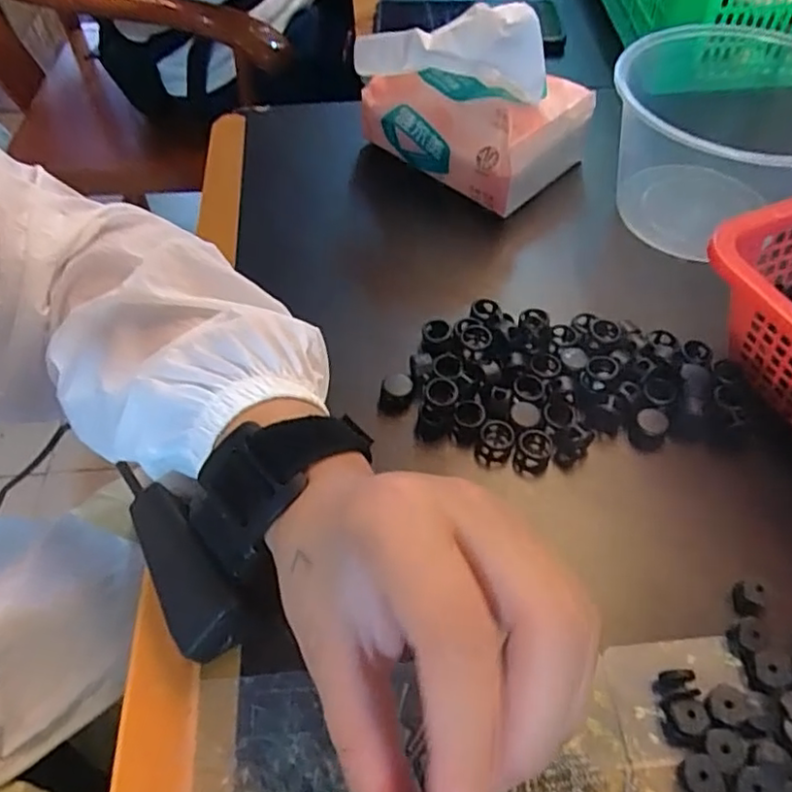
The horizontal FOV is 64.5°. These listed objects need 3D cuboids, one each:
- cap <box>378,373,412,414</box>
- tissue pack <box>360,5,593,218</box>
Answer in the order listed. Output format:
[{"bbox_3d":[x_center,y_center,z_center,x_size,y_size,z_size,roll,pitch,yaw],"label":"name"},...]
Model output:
[{"bbox_3d":[0.000,0.000,0.325,0.018,0.015,0.015,-2,53,1],"label":"cap"},{"bbox_3d":[0.049,-0.205,0.414,0.139,0.100,0.091,28,59,21],"label":"tissue pack"}]

